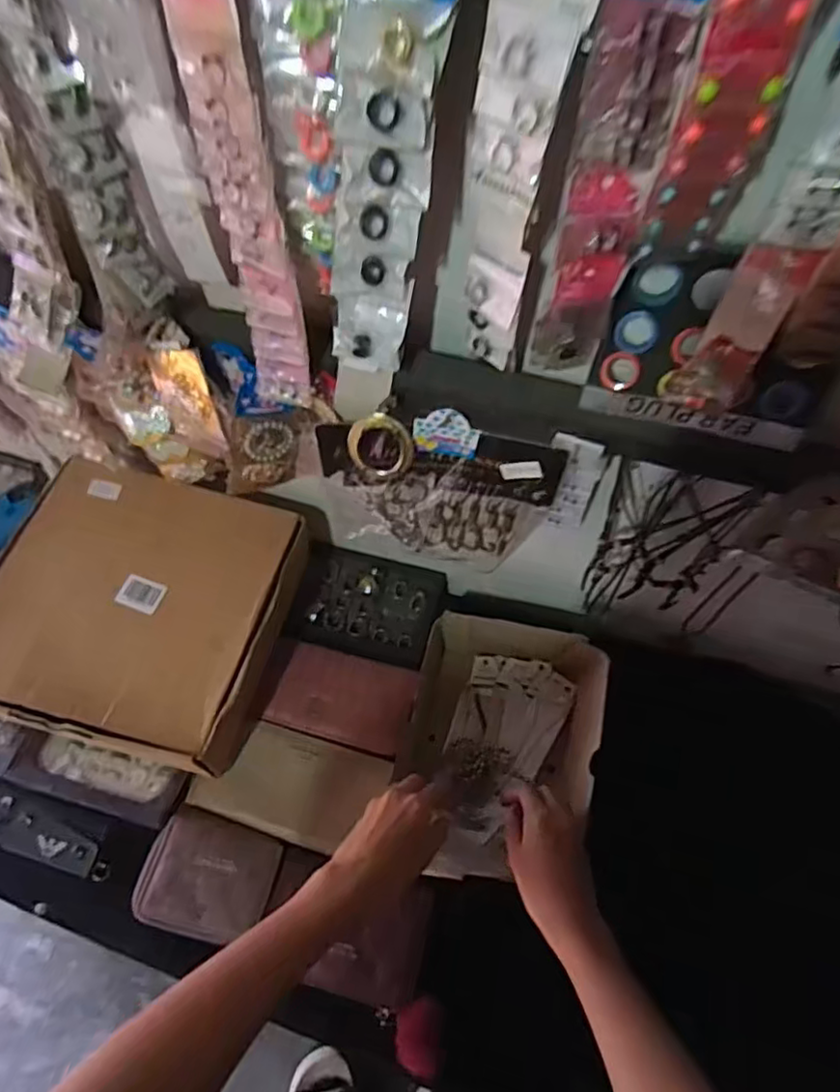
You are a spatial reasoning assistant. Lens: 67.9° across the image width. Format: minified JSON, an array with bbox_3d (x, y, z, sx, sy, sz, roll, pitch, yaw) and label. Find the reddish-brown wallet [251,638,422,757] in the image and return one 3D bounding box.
[{"bbox_3d":[-0.088,0.155,0.658,0.160,0.026,0.086,16,59,7],"label":"reddish-brown wallet"}]

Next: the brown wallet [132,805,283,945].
[{"bbox_3d":[-0.192,0.300,0.569,0.111,0.022,0.094,14,59,6],"label":"brown wallet"}]

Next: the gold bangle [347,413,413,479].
[{"bbox_3d":[-0.028,-0.074,0.474,0.047,0.054,0.021,-9,48,9],"label":"gold bangle"}]

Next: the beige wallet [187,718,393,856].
[{"bbox_3d":[-0.129,0.235,0.622,0.175,0.015,0.096,17,59,7],"label":"beige wallet"}]

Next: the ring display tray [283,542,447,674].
[{"bbox_3d":[-0.062,0.066,0.730,0.165,0.023,0.132,13,59,5],"label":"ring display tray"}]

